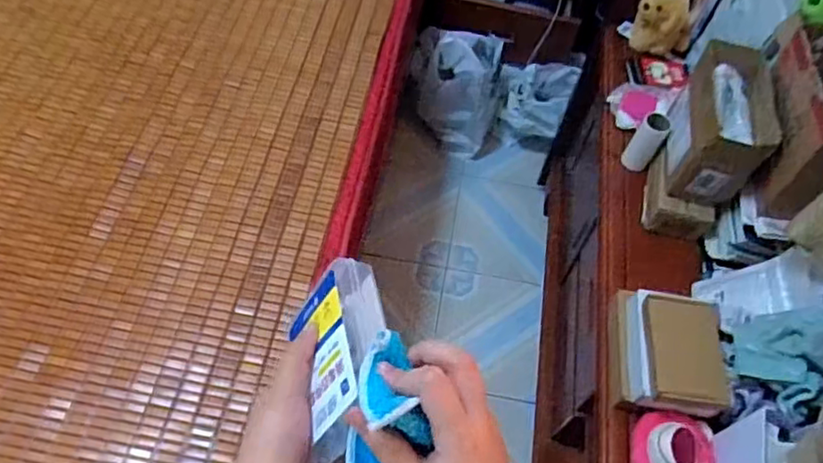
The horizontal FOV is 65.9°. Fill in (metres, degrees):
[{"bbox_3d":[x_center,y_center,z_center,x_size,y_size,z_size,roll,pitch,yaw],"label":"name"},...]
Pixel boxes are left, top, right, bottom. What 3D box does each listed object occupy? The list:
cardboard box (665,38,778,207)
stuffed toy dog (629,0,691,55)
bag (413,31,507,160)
[{"bbox_3d":[0.458,-0.171,0.949,0.106,0.133,0.237,15,57,4],"label":"cardboard box"},{"bbox_3d":[0.467,-0.387,1.172,0.115,0.130,0.065,21,58,8],"label":"stuffed toy dog"},{"bbox_3d":[0.115,-0.405,1.728,0.238,0.277,0.274,8,57,0],"label":"bag"}]

